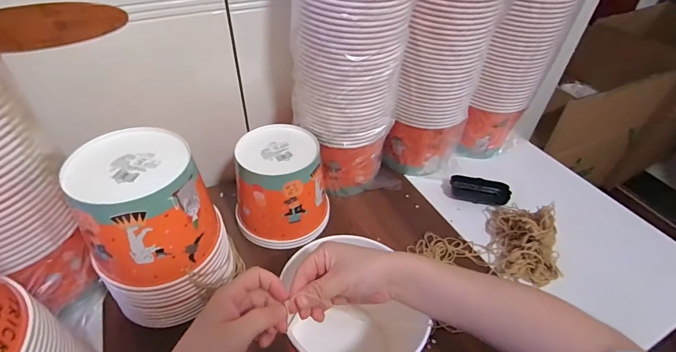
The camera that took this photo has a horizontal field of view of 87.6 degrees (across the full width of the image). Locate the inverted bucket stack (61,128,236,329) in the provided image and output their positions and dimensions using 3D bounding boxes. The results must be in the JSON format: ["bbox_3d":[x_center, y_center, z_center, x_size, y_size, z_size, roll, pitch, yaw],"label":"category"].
[{"bbox_3d":[-0.233,0.068,0.462,0.151,0.213,0.143,-19,48,-21],"label":"inverted bucket stack"}]

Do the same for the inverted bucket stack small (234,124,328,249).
[{"bbox_3d":[-0.091,0.018,0.593,0.151,0.144,0.145,-4,44,-7],"label":"inverted bucket stack small"}]

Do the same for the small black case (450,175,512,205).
[{"bbox_3d":[0.278,0.026,0.698,0.108,0.026,0.049,10,44,8],"label":"small black case"}]

